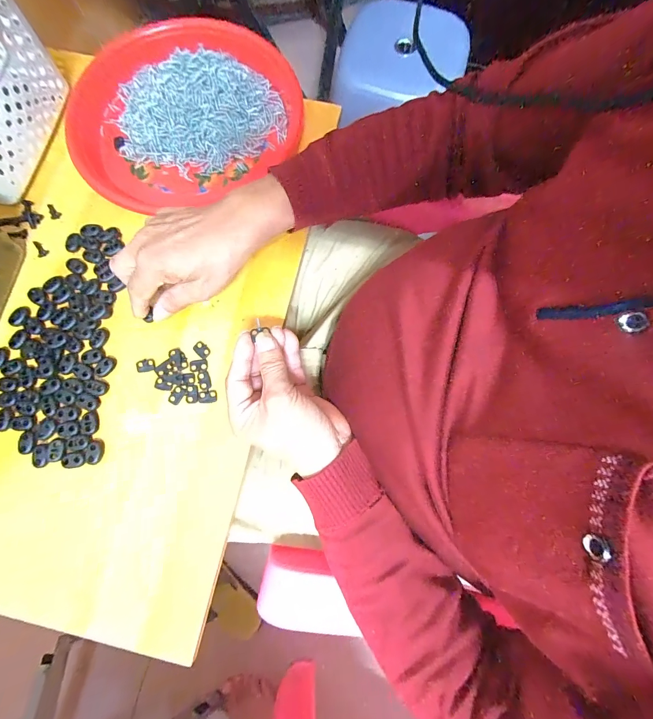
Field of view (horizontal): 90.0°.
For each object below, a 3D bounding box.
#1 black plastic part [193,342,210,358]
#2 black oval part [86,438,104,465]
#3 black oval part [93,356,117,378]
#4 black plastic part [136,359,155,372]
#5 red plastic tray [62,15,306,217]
[{"bbox_3d":[-0.127,-0.011,0.333,0.017,0.004,0.011,42,84,4],"label":"black plastic part"},{"bbox_3d":[-0.222,0.088,0.313,0.013,0.006,0.023,1,83,-1],"label":"black oval part"},{"bbox_3d":[-0.222,0.008,0.328,0.015,0.005,0.023,35,84,4],"label":"black oval part"},{"bbox_3d":[-0.183,0.006,0.331,0.018,0.004,0.013,-12,83,-2],"label":"black plastic part"},{"bbox_3d":[-0.167,-0.293,0.367,0.254,0.039,0.226,-34,84,-5],"label":"red plastic tray"}]

